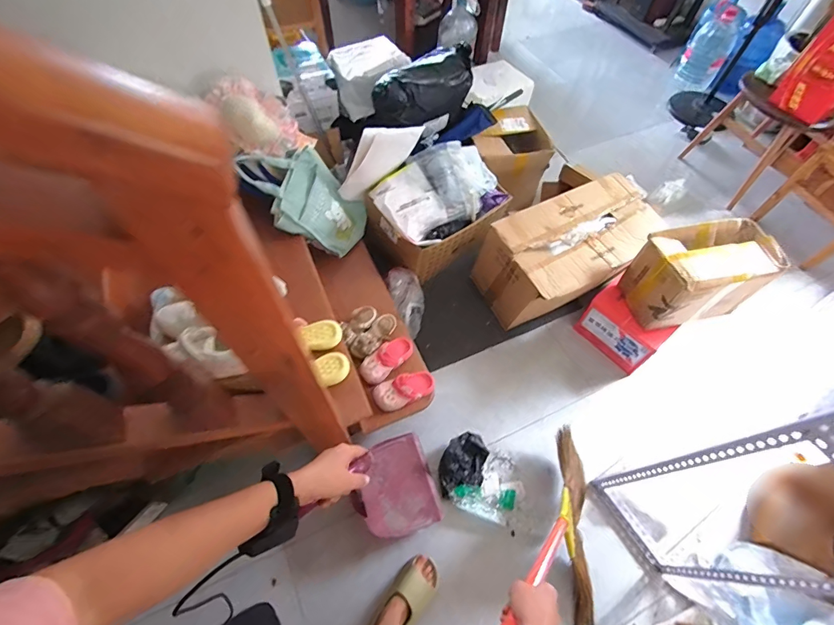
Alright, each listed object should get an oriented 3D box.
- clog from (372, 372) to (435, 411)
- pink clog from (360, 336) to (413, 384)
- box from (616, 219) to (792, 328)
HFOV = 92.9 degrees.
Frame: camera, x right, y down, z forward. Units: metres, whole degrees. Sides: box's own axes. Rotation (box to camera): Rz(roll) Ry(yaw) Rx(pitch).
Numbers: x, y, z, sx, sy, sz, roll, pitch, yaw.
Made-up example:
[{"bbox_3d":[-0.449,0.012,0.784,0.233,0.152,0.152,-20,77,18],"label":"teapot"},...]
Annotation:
[{"bbox_3d":[-0.041,0.251,1.302,0.203,0.061,0.086,-21,62,-13],"label":"clog"},{"bbox_3d":[-0.106,0.159,1.358,0.086,0.056,0.202,37,65,19],"label":"pink clog"},{"bbox_3d":[0.987,-0.140,1.398,0.389,0.286,0.269,-10,60,-7],"label":"box"}]

